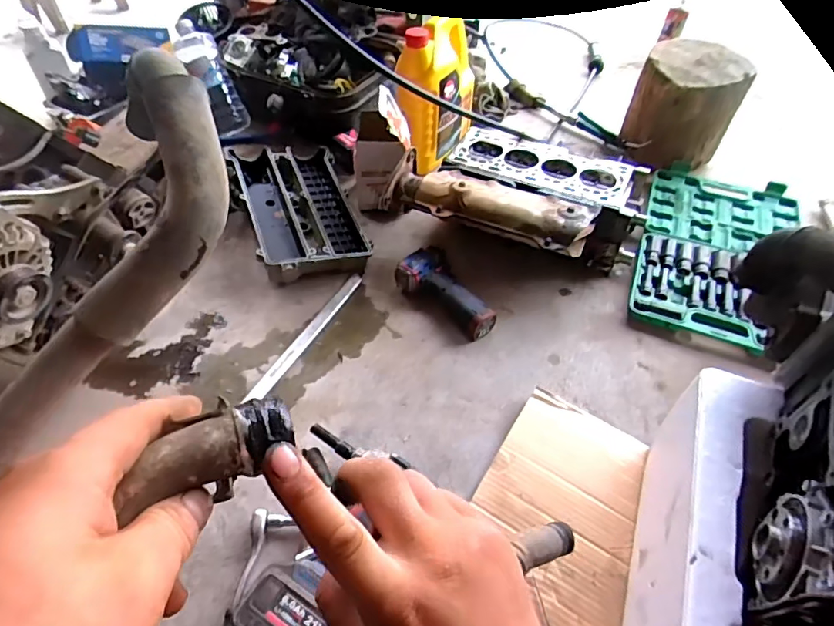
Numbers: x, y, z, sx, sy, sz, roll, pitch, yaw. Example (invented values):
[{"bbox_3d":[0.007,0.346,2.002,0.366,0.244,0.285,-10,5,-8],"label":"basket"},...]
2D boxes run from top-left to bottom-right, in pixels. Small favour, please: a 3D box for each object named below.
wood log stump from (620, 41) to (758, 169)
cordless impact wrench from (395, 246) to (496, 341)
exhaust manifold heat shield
[{"bbox_3d":[0.622,-0.493,1.208,0.212,0.232,0.211,18,52,12],"label":"wood log stump"},{"bbox_3d":[0.065,-0.043,0.929,0.200,0.057,0.108,34,57,23],"label":"cordless impact wrench"},{"bbox_3d":[0.130,-0.191,0.927,0.357,0.065,0.127,20,52,15],"label":"exhaust manifold heat shield"}]

